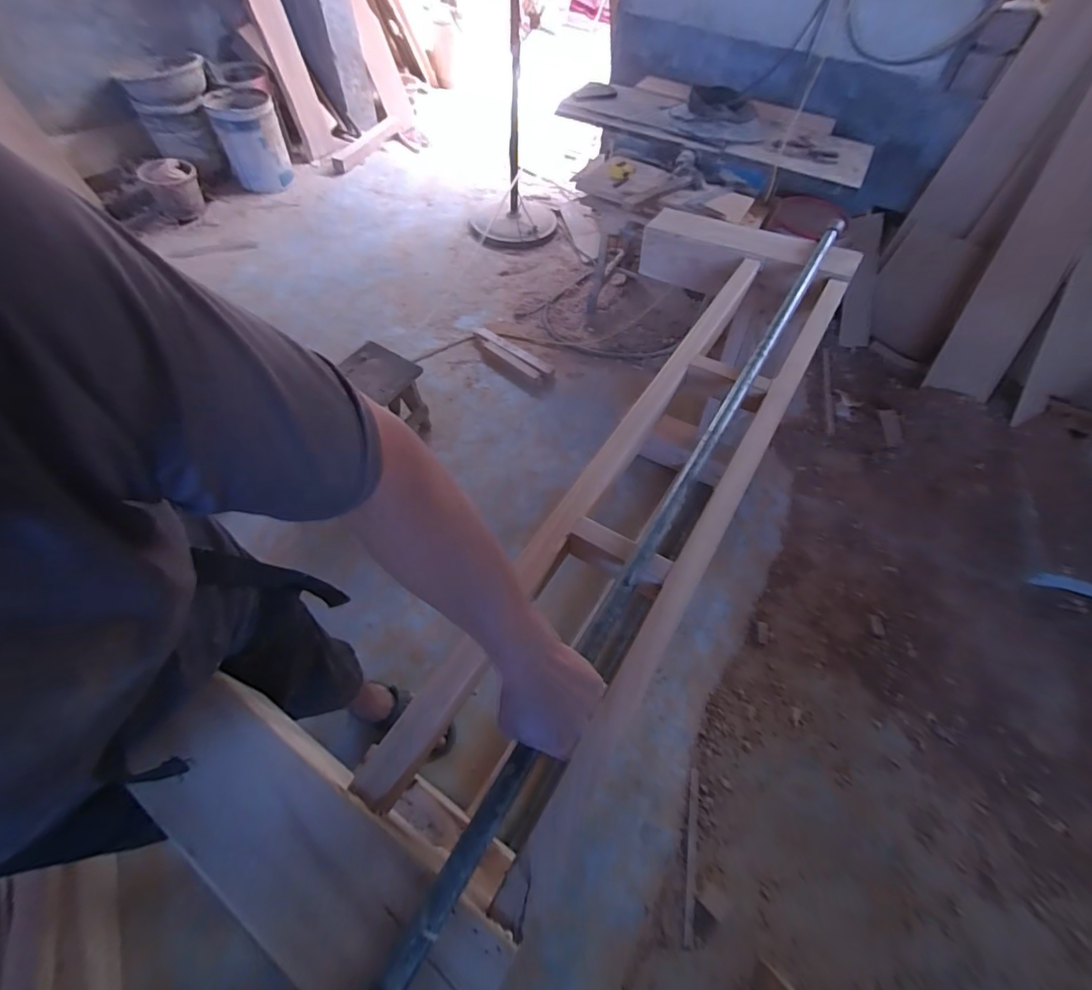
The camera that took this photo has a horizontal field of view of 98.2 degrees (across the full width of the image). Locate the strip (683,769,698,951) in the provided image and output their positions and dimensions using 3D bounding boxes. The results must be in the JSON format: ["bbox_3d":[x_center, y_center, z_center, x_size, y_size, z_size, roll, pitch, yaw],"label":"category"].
[{"bbox_3d":[0.318,0.780,1.037,0.019,0.012,0.321,15,46,6],"label":"strip"}]

